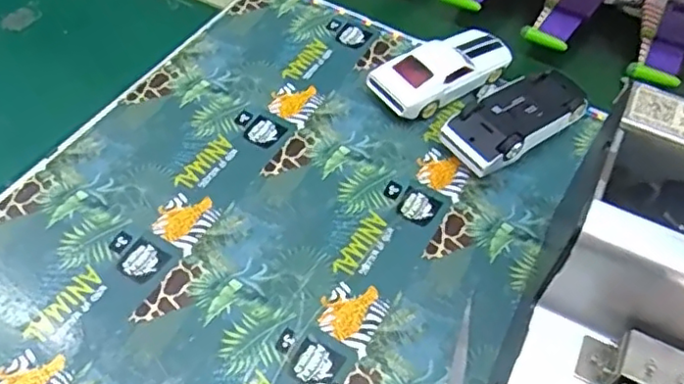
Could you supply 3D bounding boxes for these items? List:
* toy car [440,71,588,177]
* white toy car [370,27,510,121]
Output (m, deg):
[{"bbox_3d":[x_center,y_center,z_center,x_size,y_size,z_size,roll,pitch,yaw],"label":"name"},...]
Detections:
[{"bbox_3d":[0.140,-0.057,0.501,0.126,0.036,0.057,-30,60,-22],"label":"toy car"},{"bbox_3d":[0.088,-0.103,0.534,0.125,0.036,0.053,-26,58,-20],"label":"white toy car"}]

